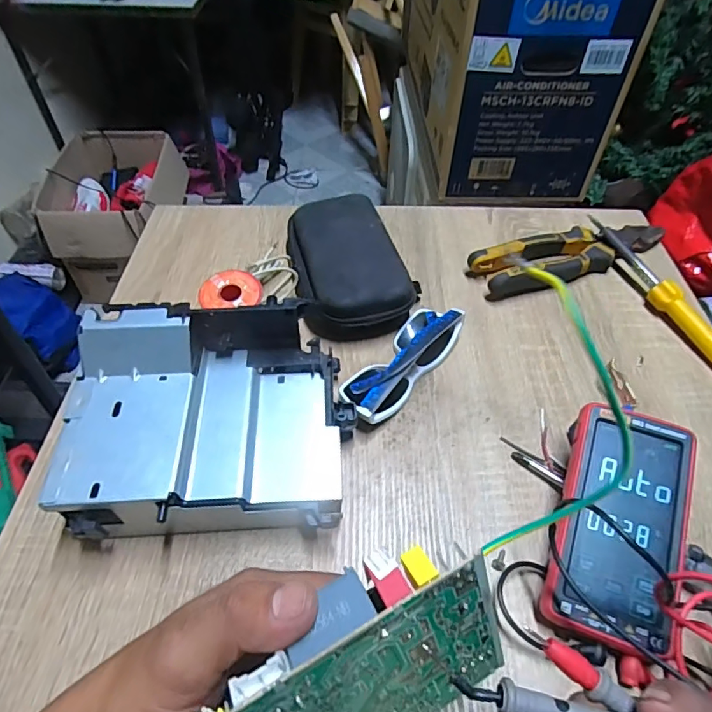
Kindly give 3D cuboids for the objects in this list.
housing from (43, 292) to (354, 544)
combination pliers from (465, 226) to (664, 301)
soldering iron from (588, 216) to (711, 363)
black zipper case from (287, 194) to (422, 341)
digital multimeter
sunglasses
[{"bbox_3d":[-0.103,0.045,0.355,0.187,0.095,0.144,-4,50,-4],"label":"housing"},{"bbox_3d":[0.233,-0.112,0.535,0.231,0.030,0.058,-18,53,-15],"label":"combination pliers"},{"bbox_3d":[0.308,-0.046,0.481,0.019,0.033,0.250,-15,52,-13],"label":"soldering iron"},{"bbox_3d":[-0.009,-0.096,0.505,0.105,0.054,0.174,-11,51,-10],"label":"black zipper case"},{"bbox_3d":[0.173,0.109,0.327,0.076,0.020,0.147,16,67,13],"label":"digital multimeter"},{"bbox_3d":[0.040,0.000,0.432,0.050,0.042,0.140,32,56,23],"label":"sunglasses"}]

